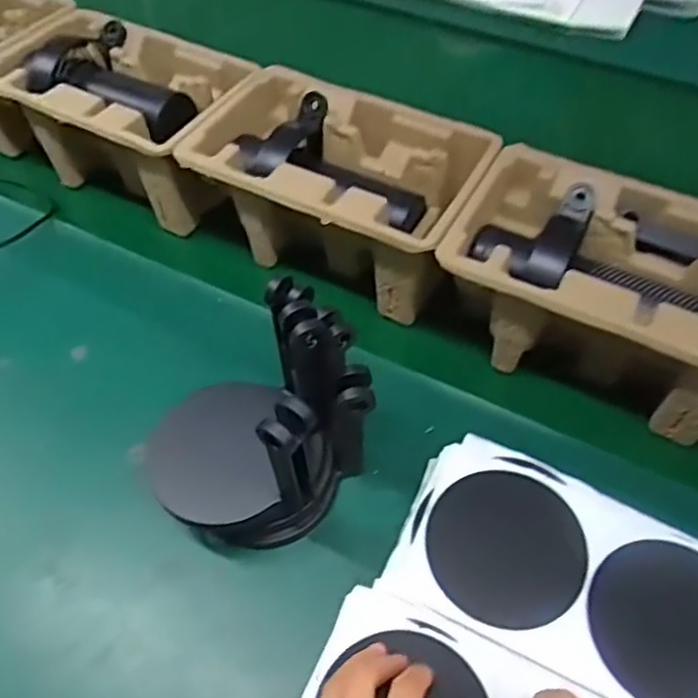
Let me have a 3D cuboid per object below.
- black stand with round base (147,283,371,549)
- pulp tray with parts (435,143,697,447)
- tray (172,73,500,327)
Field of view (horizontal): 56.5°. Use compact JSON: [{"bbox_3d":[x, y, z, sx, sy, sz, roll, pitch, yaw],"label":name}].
[{"bbox_3d":[-0.056,0.048,0.402,0.129,0.143,0.096,-30,60,-24],"label":"black stand with round base"},{"bbox_3d":[0.185,-0.040,0.478,0.225,0.101,0.139,26,55,16],"label":"pulp tray with parts"},{"bbox_3d":[-0.013,-0.132,0.549,0.229,0.102,0.143,25,55,15],"label":"tray"}]

